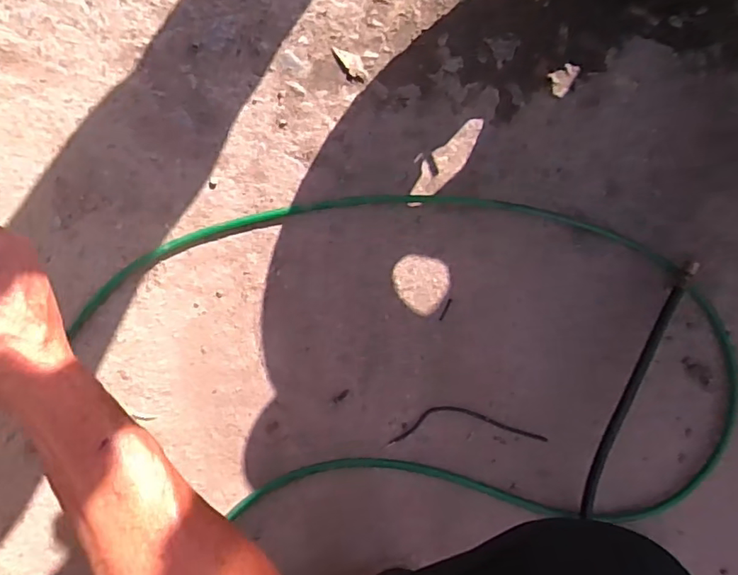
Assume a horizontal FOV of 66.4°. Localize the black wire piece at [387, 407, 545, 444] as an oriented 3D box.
[{"bbox_3d":[0.104,0.143,0.590,0.161,0.012,0.037,0,88,-6],"label":"black wire piece"}]

